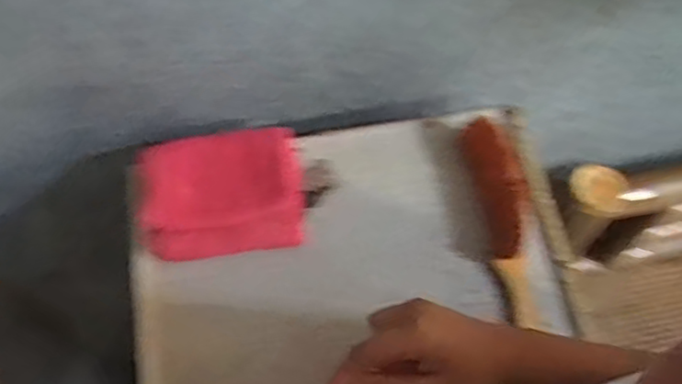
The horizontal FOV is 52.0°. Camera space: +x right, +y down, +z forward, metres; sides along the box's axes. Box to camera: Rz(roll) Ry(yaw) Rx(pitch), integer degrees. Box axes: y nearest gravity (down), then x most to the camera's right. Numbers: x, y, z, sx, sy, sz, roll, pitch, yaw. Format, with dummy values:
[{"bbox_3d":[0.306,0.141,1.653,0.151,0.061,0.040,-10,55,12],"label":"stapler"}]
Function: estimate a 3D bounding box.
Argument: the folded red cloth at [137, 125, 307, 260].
[{"bbox_3d":[-0.113,-0.003,0.666,0.150,0.036,0.117,-7,63,-4],"label":"folded red cloth"}]

